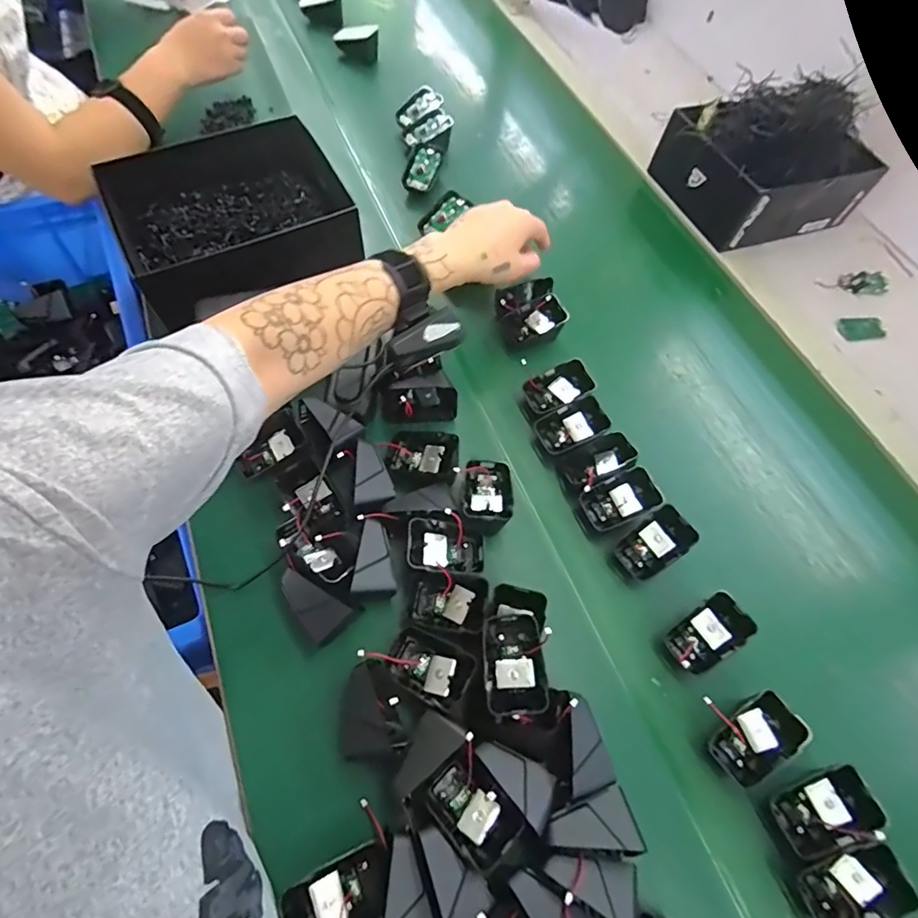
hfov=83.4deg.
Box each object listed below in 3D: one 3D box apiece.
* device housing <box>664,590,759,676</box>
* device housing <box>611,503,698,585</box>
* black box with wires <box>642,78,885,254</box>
[{"bbox_3d":[0.212,0.148,0.437,0.068,0.017,0.042,-39,62,3],"label":"device housing"},{"bbox_3d":[0.176,0.080,0.472,0.076,0.024,0.044,-39,66,10],"label":"device housing"},{"bbox_3d":[0.424,-0.415,0.697,0.233,0.144,0.190,-19,67,-15],"label":"black box with wires"}]

